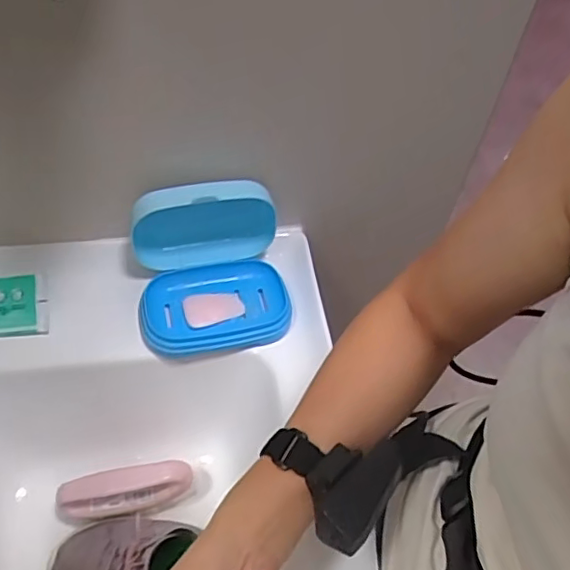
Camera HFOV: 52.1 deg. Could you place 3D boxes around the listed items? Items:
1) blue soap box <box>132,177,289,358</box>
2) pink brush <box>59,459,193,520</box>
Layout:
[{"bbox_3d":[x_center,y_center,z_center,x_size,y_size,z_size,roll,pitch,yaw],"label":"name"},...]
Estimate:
[{"bbox_3d":[-0.071,-0.022,0.573,0.145,0.110,0.130,-8,52,-12],"label":"blue soap box"},{"bbox_3d":[-0.156,0.201,0.574,0.125,0.046,0.033,-8,52,-12],"label":"pink brush"}]

